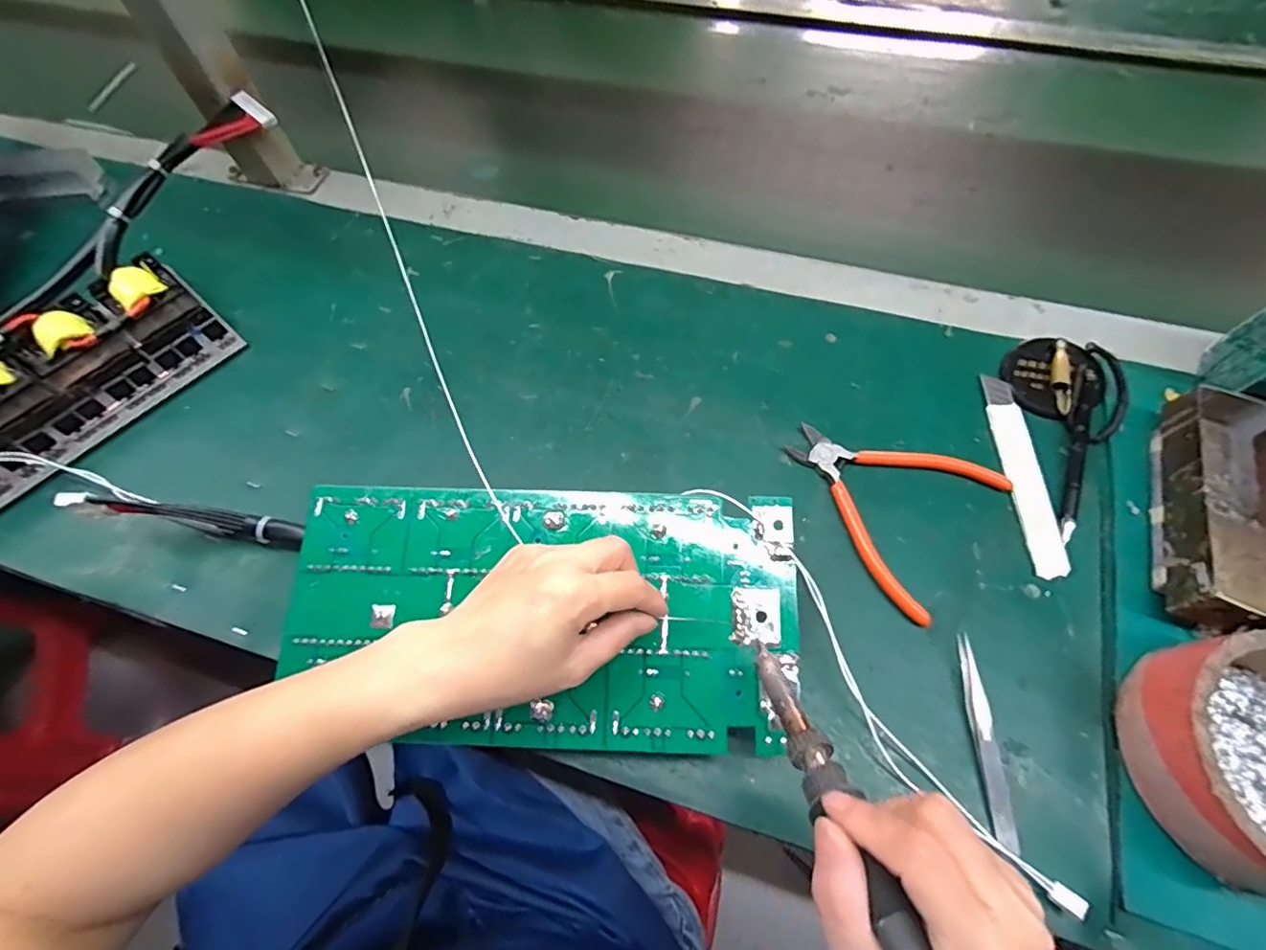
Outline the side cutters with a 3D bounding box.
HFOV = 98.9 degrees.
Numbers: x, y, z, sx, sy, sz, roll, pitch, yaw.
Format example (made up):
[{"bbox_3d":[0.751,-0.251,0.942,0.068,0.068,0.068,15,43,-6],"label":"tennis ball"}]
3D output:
[{"bbox_3d":[0.171,0.014,0.380,0.134,0.012,0.125,35,70,17],"label":"side cutters"}]

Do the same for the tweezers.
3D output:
[{"bbox_3d":[0.201,0.150,0.311,0.010,0.010,0.110,0,63,2],"label":"tweezers"}]

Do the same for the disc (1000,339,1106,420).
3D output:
[{"bbox_3d":[0.317,-0.075,0.409,0.065,0.014,0.061,-1,63,1],"label":"disc"}]

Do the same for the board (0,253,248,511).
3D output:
[{"bbox_3d":[-0.467,-0.061,0.412,0.122,0.057,0.281,36,70,18],"label":"board"}]

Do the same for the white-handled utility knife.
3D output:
[{"bbox_3d":[0.276,-0.004,0.384,0.023,0.010,0.152,0,63,2],"label":"white-handled utility knife"}]

